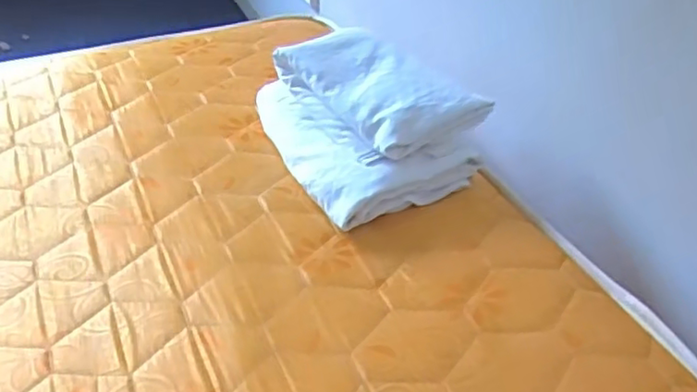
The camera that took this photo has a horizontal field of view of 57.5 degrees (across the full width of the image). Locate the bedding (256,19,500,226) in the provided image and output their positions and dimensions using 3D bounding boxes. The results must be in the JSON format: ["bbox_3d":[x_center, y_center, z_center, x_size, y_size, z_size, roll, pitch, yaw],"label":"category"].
[{"bbox_3d":[0.028,-0.126,0.962,0.279,0.131,0.308,-21,44,-24],"label":"bedding"}]

